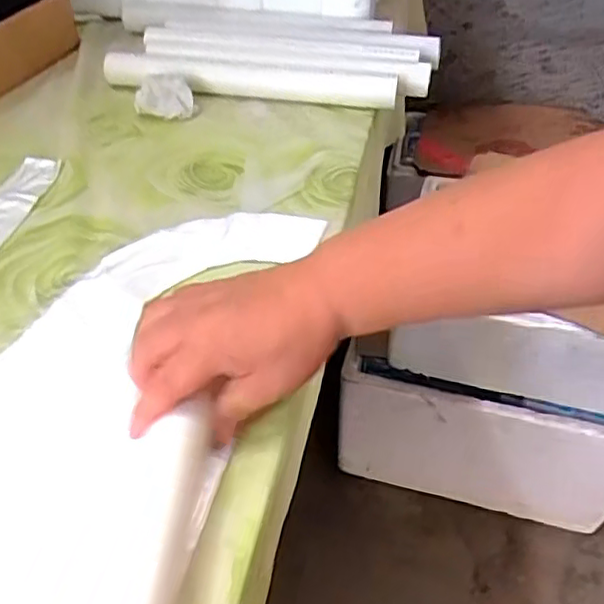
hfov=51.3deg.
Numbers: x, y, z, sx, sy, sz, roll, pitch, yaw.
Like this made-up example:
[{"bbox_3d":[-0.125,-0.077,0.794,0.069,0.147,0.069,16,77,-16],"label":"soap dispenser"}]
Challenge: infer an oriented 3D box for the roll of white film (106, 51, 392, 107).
[{"bbox_3d":[-0.060,-0.250,0.710,0.342,0.030,0.040,11,45,11],"label":"roll of white film"}]

